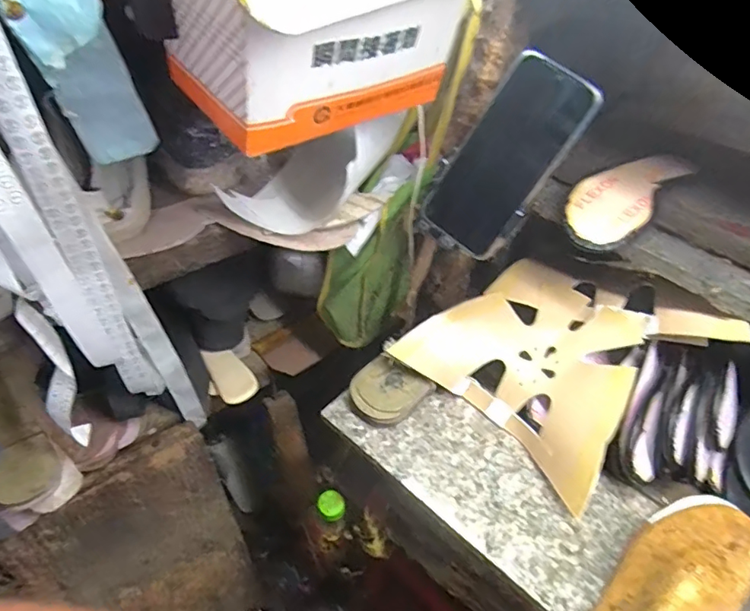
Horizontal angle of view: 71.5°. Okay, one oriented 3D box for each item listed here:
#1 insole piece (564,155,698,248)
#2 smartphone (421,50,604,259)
[{"bbox_3d":[0.264,-0.117,0.548,0.073,0.023,0.192,36,54,27],"label":"insole piece"},{"bbox_3d":[0.116,-0.130,0.468,0.083,0.171,0.011,41,26,14],"label":"smartphone"}]

